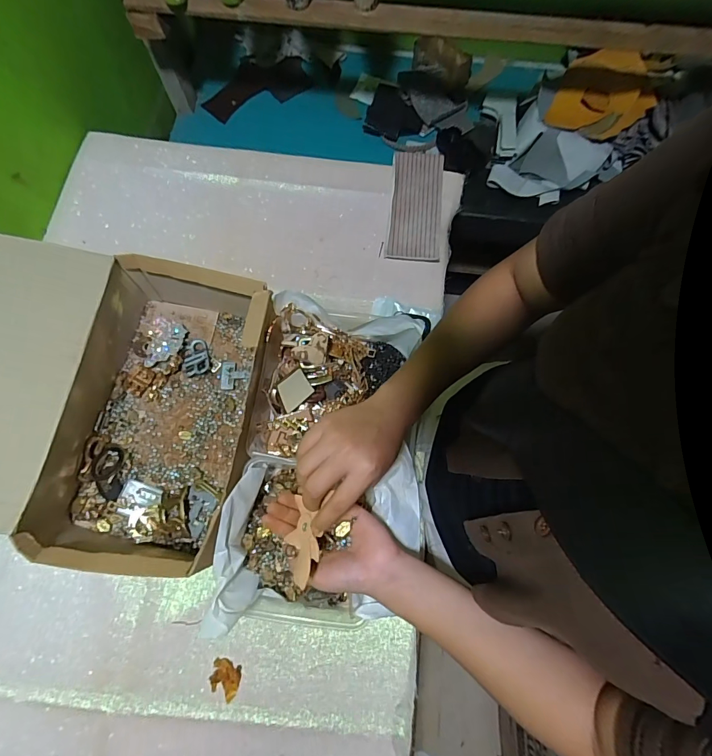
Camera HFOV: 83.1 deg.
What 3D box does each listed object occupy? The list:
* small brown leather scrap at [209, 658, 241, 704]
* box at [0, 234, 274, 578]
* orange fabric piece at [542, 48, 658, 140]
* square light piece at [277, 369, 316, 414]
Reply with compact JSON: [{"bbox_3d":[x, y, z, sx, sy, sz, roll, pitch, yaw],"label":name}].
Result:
[{"bbox_3d":[-0.149,0.343,0.457,0.034,0.005,0.037,14,74,2],"label":"small brown leather scrap"},{"bbox_3d":[-0.314,0.022,0.480,0.385,0.132,0.331,10,74,1],"label":"box"},{"bbox_3d":[0.462,-0.530,0.745,0.165,0.027,0.153,0,91,5],"label":"orange fabric piece"},{"bbox_3d":[-0.073,0.014,0.491,0.046,0.005,0.036,-43,121,-34],"label":"square light piece"}]

